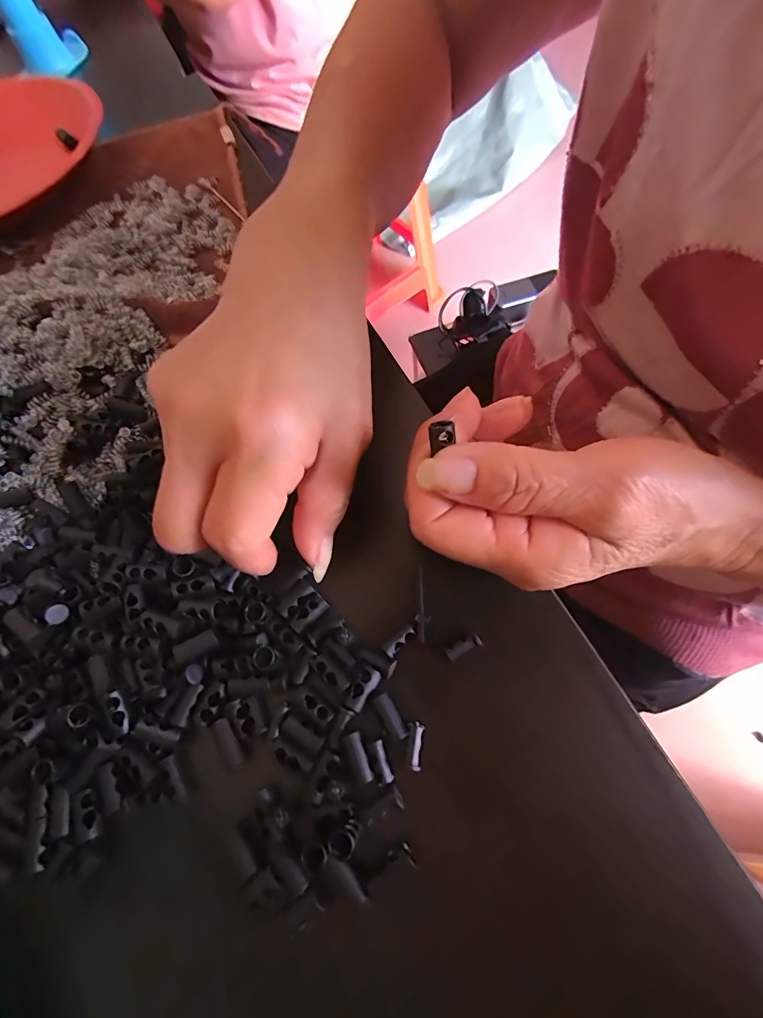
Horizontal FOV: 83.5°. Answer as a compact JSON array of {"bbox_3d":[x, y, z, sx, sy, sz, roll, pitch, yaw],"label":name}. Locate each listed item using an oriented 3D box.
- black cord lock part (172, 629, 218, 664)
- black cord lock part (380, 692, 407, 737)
[{"bbox_3d":[-0.080,0.058,0.182,0.018,0.004,0.007,-30,66,-6],"label":"black cord lock part"},{"bbox_3d":[0.005,0.082,0.171,0.004,0.004,0.018,-28,69,-11],"label":"black cord lock part"}]

